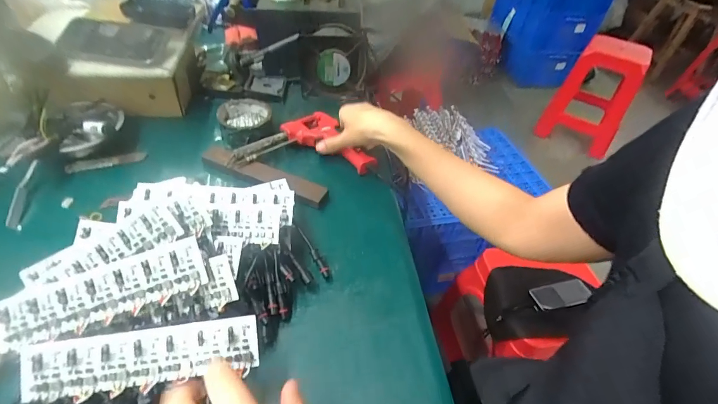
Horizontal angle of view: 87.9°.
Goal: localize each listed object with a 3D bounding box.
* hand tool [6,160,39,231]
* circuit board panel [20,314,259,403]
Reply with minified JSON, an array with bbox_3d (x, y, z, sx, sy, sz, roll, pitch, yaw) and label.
[{"bbox_3d":[-0.417,-0.010,0.460,0.016,0.010,0.095,-5,59,-13],"label":"hand tool"},{"bbox_3d":[-0.171,0.124,0.298,0.172,0.004,0.043,-6,82,-9],"label":"circuit board panel"}]

